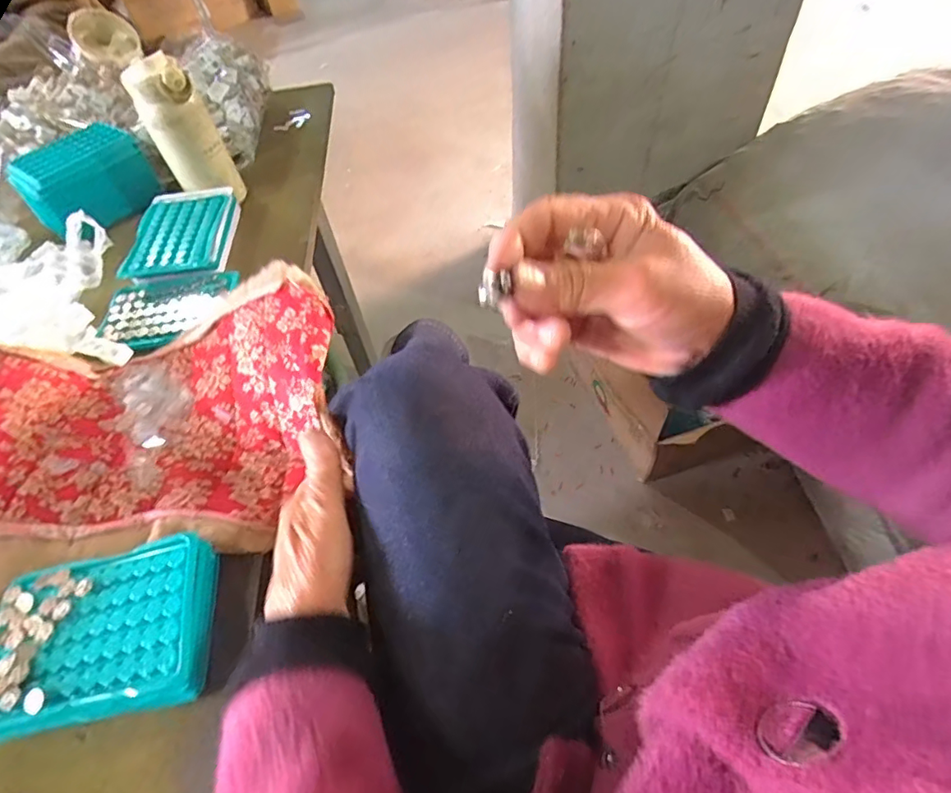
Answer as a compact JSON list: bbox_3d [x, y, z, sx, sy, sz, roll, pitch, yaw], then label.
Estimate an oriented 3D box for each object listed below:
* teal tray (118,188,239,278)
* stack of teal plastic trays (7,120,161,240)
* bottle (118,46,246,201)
[{"bbox_3d":[-0.329,-0.186,0.589,0.101,0.023,0.136,-6,52,1],"label":"teal tray"},{"bbox_3d":[-0.490,-0.273,0.658,0.081,0.078,0.139,32,62,26],"label":"stack of teal plastic trays"},{"bbox_3d":[-0.328,-0.297,0.593,0.069,0.148,0.040,-32,56,-18],"label":"bottle"}]

